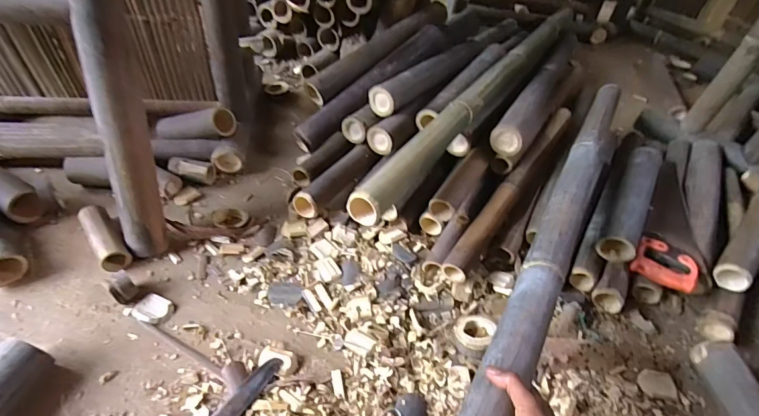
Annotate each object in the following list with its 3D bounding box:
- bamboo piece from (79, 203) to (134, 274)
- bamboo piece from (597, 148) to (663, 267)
[{"bbox_3d":[-0.553,0.062,0.838,0.053,0.052,0.165,-28,54,-30],"label":"bamboo piece"},{"bbox_3d":[0.592,-0.023,0.972,0.076,0.085,0.371,28,48,19],"label":"bamboo piece"}]

